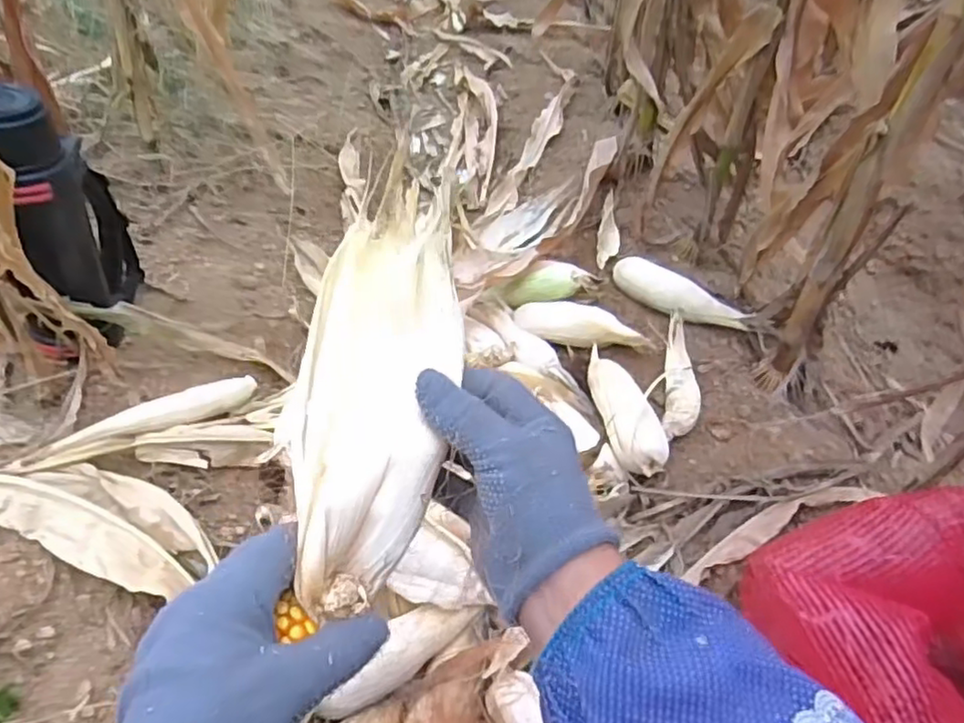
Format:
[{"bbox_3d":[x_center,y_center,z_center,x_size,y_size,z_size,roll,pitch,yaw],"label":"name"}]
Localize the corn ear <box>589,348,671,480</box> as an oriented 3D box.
[{"bbox_3d":[0.180,0.054,0.878,0.072,0.052,0.213,-13,48,-17],"label":"corn ear"}]

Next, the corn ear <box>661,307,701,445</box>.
[{"bbox_3d":[0.283,0.021,0.931,0.049,0.053,0.211,10,45,5],"label":"corn ear"}]

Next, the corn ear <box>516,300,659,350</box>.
[{"bbox_3d":[0.149,-0.056,1.026,0.224,0.044,0.053,16,44,34],"label":"corn ear"}]

